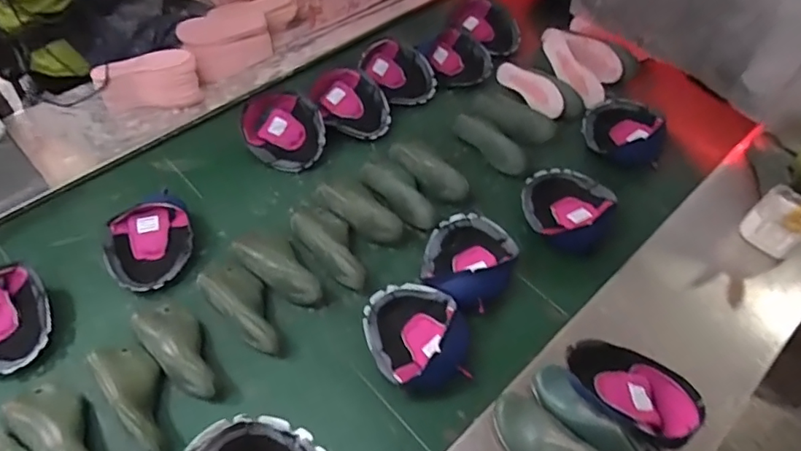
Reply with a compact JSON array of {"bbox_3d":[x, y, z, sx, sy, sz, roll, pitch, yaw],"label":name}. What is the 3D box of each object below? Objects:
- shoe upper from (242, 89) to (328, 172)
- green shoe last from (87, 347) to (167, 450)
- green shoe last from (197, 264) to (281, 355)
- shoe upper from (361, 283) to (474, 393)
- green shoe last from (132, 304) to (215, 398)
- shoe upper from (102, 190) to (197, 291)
[{"bbox_3d":[-0.223,-0.184,1.022,0.147,0.049,0.169,-22,59,-17],"label":"shoe upper"},{"bbox_3d":[-0.358,0.228,0.716,0.076,0.063,0.177,-37,65,-24],"label":"green shoe last"},{"bbox_3d":[-0.231,0.124,0.807,0.164,0.057,0.081,39,63,22],"label":"green shoe last"},{"bbox_3d":[0.022,0.152,0.768,0.134,0.055,0.170,-12,57,-11],"label":"shoe upper"},{"bbox_3d":[-0.319,0.179,0.761,0.079,0.052,0.173,-35,64,-23],"label":"green shoe last"},{"bbox_3d":[-0.412,0.026,0.864,0.137,0.050,0.164,-16,58,-13],"label":"shoe upper"}]

